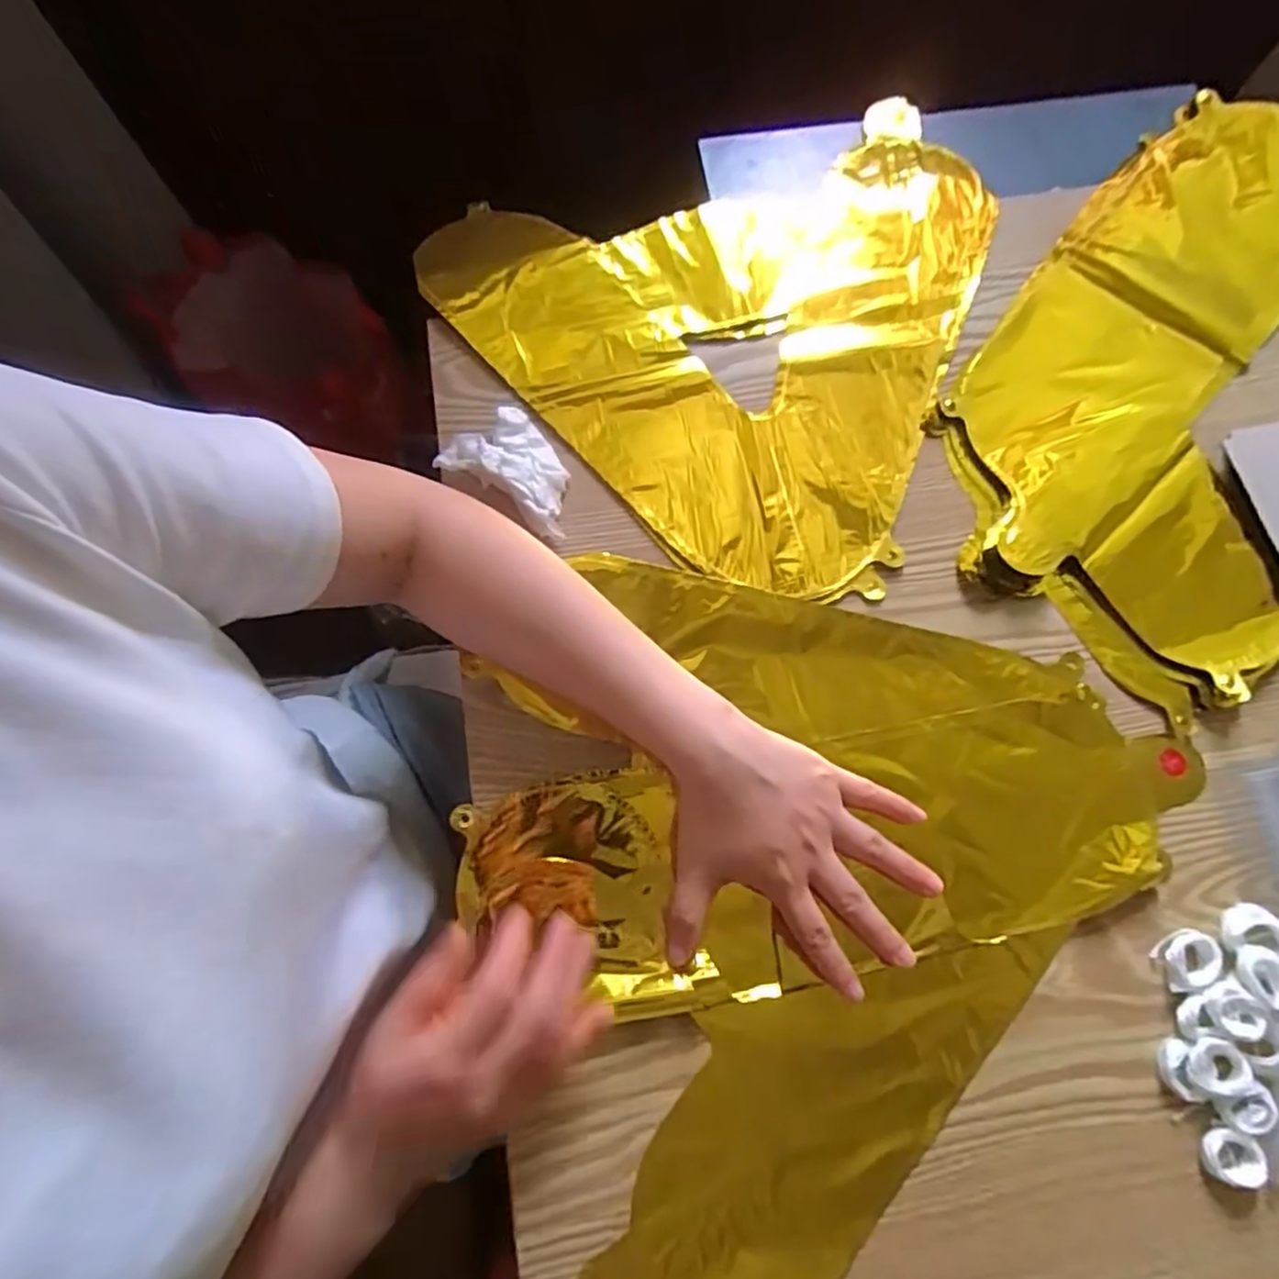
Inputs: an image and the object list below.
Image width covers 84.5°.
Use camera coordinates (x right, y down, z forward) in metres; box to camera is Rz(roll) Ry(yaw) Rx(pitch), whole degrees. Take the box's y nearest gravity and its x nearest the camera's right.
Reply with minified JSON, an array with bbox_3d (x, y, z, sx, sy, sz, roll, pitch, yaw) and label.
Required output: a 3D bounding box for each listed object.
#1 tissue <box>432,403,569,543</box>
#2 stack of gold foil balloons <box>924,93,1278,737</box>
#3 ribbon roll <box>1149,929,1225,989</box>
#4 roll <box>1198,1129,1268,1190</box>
[{"bbox_3d":[-0.074,-0.108,0.430,0.087,0.020,0.056,34,77,7],"label":"tissue"},{"bbox_3d":[0.363,-0.186,0.465,0.229,0.013,0.431,34,77,7],"label":"stack of gold foil balloons"},{"bbox_3d":[0.292,0.169,0.374,0.033,0.006,0.026,-22,77,-7],"label":"ribbon roll"},{"bbox_3d":[0.296,0.259,0.350,0.028,0.008,0.025,23,76,5],"label":"roll"}]

